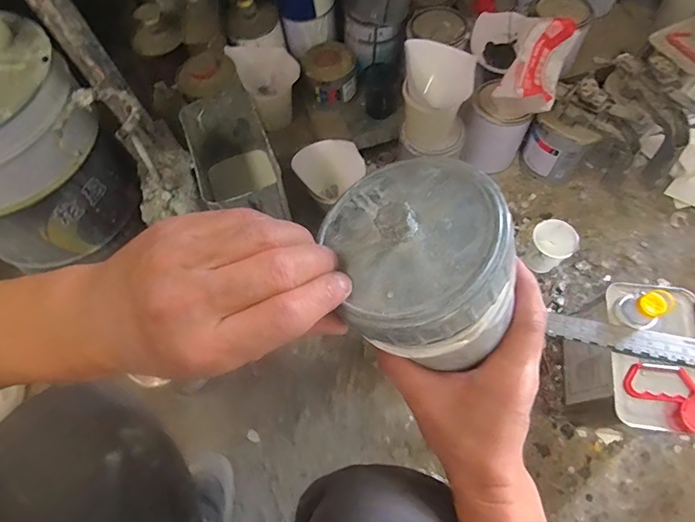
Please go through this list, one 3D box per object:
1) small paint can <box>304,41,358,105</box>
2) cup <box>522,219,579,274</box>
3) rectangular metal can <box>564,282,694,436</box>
[{"bbox_3d":[-0.033,-0.364,0.831,0.098,0.071,0.107,-1,66,3],"label":"small paint can"},{"bbox_3d":[0.333,-0.022,0.728,0.065,0.079,0.069,-1,66,3],"label":"cup"},{"bbox_3d":[0.388,0.139,0.595,0.117,0.194,0.179,3,66,5],"label":"rectangular metal can"}]

